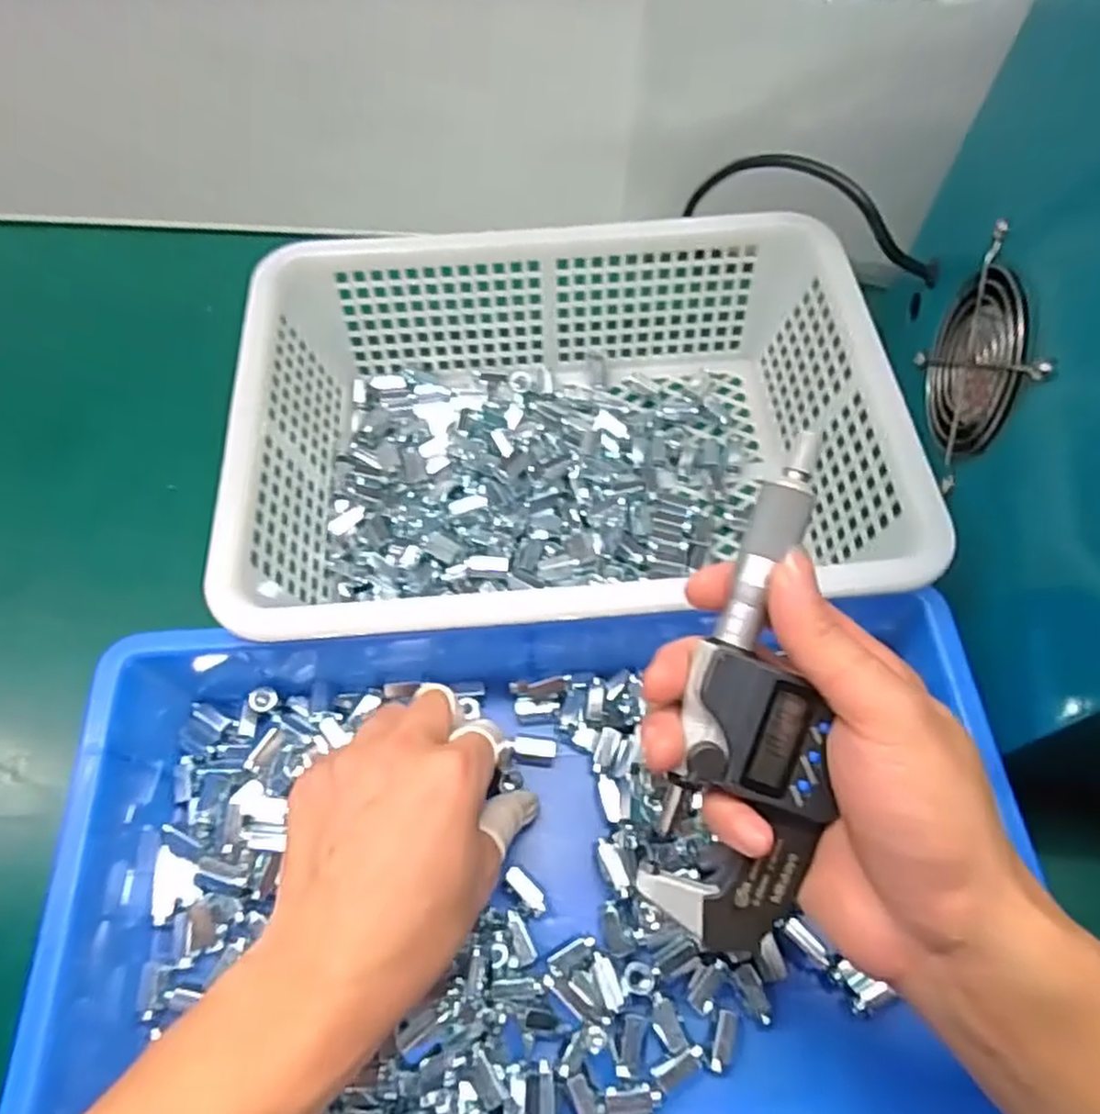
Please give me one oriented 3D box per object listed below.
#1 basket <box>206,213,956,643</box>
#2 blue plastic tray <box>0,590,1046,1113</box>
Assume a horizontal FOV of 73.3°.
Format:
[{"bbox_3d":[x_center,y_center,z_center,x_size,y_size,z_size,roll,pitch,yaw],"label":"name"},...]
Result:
[{"bbox_3d":[0.007,-0.064,0.393,0.310,0.089,0.219,-7,63,-2],"label":"basket"},{"bbox_3d":[0.000,0.146,0.294,0.363,0.066,0.269,-5,63,-1],"label":"blue plastic tray"}]

